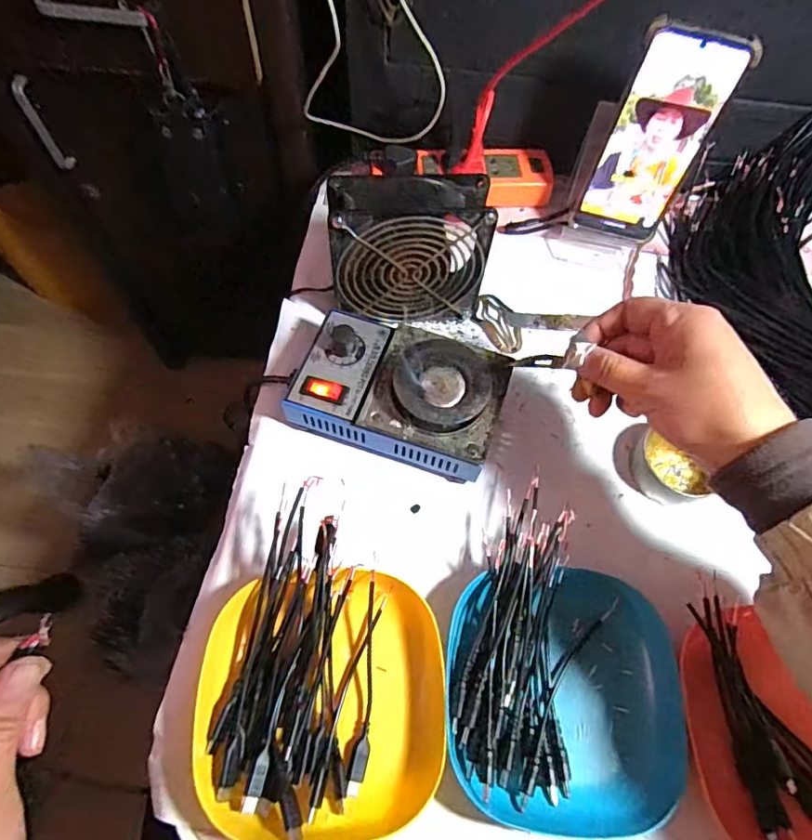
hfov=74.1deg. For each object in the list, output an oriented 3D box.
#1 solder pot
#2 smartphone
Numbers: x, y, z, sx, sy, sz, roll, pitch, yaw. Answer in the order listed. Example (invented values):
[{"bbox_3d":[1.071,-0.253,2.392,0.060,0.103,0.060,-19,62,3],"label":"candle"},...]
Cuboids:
[{"bbox_3d":[-0.004,-0.022,0.402,0.147,0.061,0.096,16,64,5],"label":"solder pot"},{"bbox_3d":[0.203,-0.223,0.441,0.073,0.163,0.005,15,53,3],"label":"smartphone"}]

